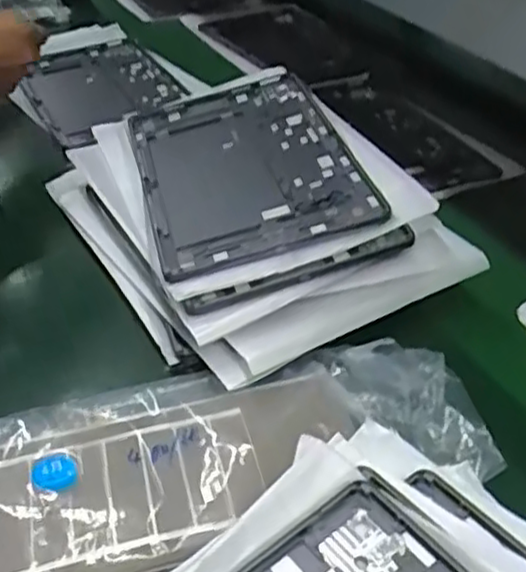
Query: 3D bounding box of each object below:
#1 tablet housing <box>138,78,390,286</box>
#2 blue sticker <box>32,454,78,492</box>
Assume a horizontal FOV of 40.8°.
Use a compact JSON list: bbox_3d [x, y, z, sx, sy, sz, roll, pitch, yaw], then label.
[{"bbox_3d":[-0.016,-0.101,0.580,0.165,0.012,0.248,-16,43,-7],"label":"tablet housing"},{"bbox_3d":[-0.119,0.107,0.405,0.024,0.008,0.025,27,47,28],"label":"blue sticker"}]

